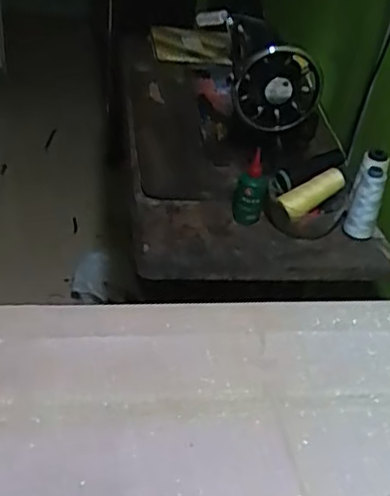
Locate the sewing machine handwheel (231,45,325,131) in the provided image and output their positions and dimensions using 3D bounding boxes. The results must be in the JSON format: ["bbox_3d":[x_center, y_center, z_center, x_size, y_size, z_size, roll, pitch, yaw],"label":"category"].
[{"bbox_3d":[0.133,-0.247,1.021,0.138,0.126,0.039,1,38,-8],"label":"sewing machine handwheel"}]

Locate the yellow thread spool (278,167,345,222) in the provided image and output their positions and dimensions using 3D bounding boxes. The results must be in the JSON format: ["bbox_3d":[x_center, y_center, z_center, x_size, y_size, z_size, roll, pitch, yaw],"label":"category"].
[{"bbox_3d":[0.180,-0.083,0.986,0.111,0.031,0.032,-30,47,-13],"label":"yellow thread spool"}]

